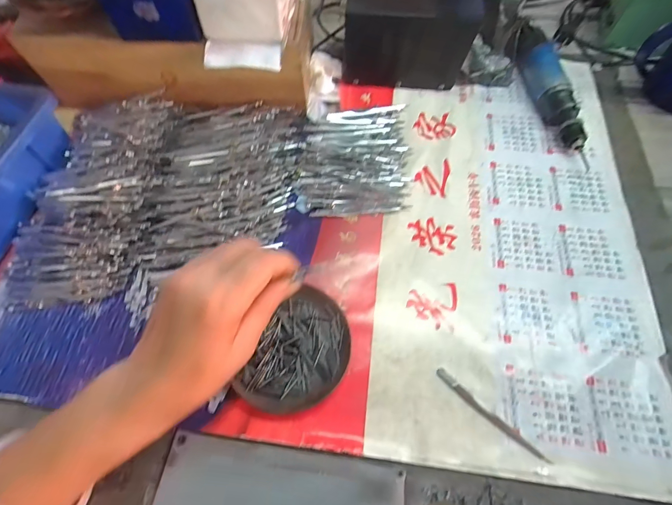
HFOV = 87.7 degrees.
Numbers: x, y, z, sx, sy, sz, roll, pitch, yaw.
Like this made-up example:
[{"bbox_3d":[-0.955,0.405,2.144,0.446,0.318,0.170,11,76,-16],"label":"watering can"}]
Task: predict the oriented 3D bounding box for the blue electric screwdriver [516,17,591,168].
[{"bbox_3d":[0.283,-0.207,0.453,0.043,0.049,0.216,-6,63,-2],"label":"blue electric screwdriver"}]

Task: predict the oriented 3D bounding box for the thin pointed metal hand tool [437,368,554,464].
[{"bbox_3d":[0.134,0.142,0.307,0.107,0.004,0.009,40,70,19],"label":"thin pointed metal hand tool"}]

